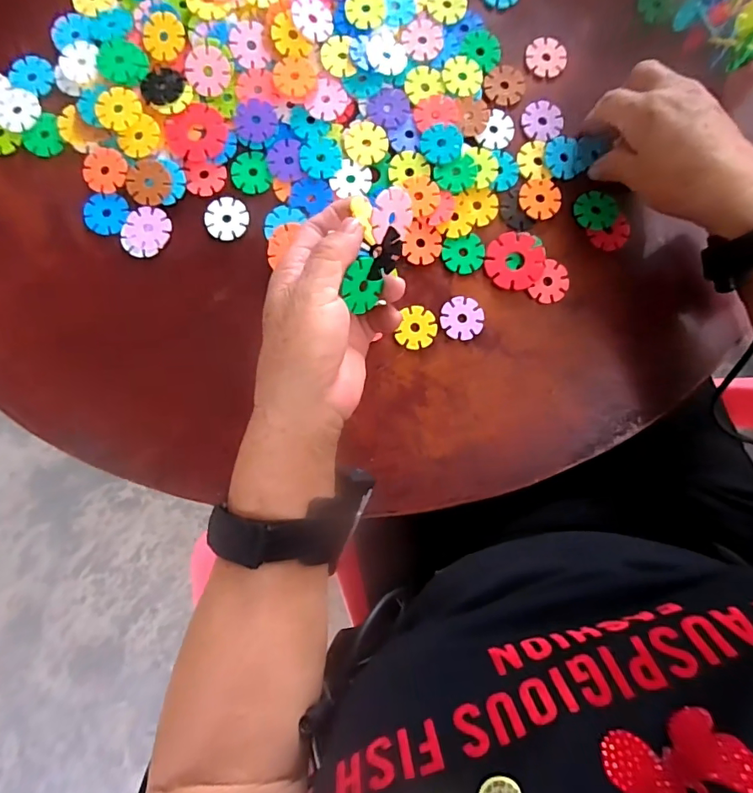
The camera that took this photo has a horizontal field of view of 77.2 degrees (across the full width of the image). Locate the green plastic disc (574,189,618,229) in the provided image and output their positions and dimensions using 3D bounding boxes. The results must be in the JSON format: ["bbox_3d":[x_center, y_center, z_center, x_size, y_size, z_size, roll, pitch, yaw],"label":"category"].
[{"bbox_3d":[0.168,-0.144,0.360,0.030,0.006,0.031,0,86,-3],"label":"green plastic disc"}]

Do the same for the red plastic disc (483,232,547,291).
[{"bbox_3d":[0.104,-0.101,0.352,0.041,0.004,0.045,0,86,-3],"label":"red plastic disc"}]

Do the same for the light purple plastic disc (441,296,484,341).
[{"bbox_3d":[0.064,-0.058,0.349,0.030,0.004,0.031,0,86,-3],"label":"light purple plastic disc"}]

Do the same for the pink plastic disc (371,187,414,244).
[{"bbox_3d":[0.010,-0.104,0.267,0.028,0.005,0.025,-25,126,-22],"label":"pink plastic disc"}]

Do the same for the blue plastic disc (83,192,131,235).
[{"bbox_3d":[-0.200,-0.135,0.349,0.032,0.004,0.030,0,86,-3],"label":"blue plastic disc"}]

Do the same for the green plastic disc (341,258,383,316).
[{"bbox_3d":[-0.007,-0.063,0.273,0.004,0.029,0.025,30,71,39],"label":"green plastic disc"}]

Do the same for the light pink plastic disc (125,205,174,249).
[{"bbox_3d":[-0.168,-0.124,0.347,0.030,0.004,0.030,0,86,-3],"label":"light pink plastic disc"}]

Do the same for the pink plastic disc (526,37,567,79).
[{"bbox_3d":[0.134,-0.269,0.371,0.030,0.004,0.031,0,86,-3],"label":"pink plastic disc"}]

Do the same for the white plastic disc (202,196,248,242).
[{"bbox_3d":[-0.111,-0.132,0.349,0.031,0.004,0.032,0,86,-3],"label":"white plastic disc"}]

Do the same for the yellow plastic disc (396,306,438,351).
[{"bbox_3d":[0.030,-0.050,0.347,0.027,0.004,0.031,20,85,-1],"label":"yellow plastic disc"}]

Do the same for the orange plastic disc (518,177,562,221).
[{"bbox_3d":[0.125,-0.152,0.359,0.030,0.004,0.034,18,85,-1],"label":"orange plastic disc"}]

